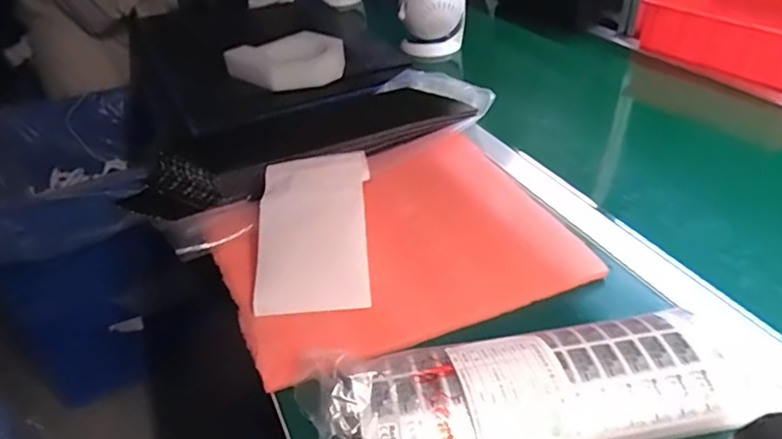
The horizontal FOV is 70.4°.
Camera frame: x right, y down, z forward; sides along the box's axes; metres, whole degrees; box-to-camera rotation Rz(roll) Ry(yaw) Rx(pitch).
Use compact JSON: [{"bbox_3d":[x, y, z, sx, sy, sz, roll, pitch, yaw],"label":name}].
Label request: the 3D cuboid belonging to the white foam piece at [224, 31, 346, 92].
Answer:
[{"bbox_3d":[-0.169,-0.257,0.906,0.164,0.075,0.129,-31,44,-32],"label":"white foam piece"}]

